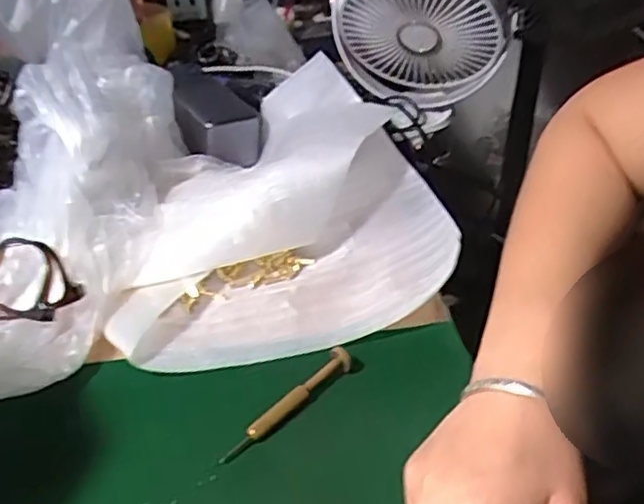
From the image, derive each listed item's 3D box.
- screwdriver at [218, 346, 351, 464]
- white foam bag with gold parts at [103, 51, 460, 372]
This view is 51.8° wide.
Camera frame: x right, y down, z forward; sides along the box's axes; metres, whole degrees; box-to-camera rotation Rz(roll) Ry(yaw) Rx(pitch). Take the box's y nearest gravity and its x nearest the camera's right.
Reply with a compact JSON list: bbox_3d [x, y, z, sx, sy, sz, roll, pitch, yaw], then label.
[{"bbox_3d":[-0.018,0.087,0.375,0.014,0.011,0.095,27,48,33],"label":"screwdriver"},{"bbox_3d":[-0.040,-0.043,0.486,0.230,0.074,0.256,-11,39,-7],"label":"white foam bag with gold parts"}]

